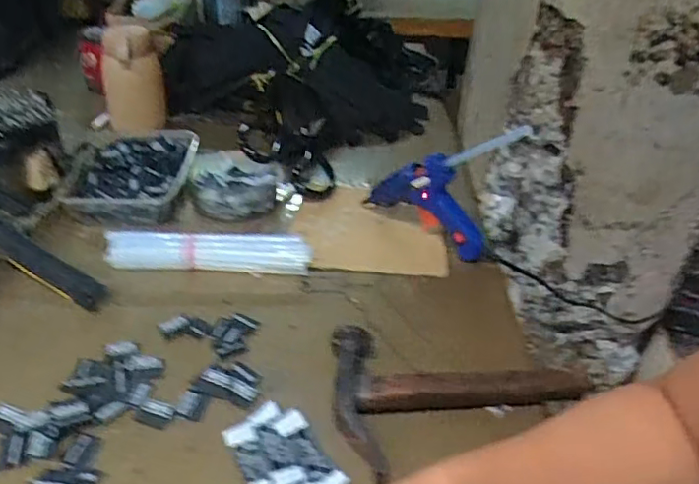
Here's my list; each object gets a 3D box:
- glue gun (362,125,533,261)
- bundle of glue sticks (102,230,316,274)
[{"bbox_3d":[0.083,-0.061,0.561,0.148,0.137,0.030,24,39,28],"label":"glue gun"},{"bbox_3d":[-0.132,0.009,0.544,0.186,0.028,0.027,1,34,-4],"label":"bundle of glue sticks"}]

